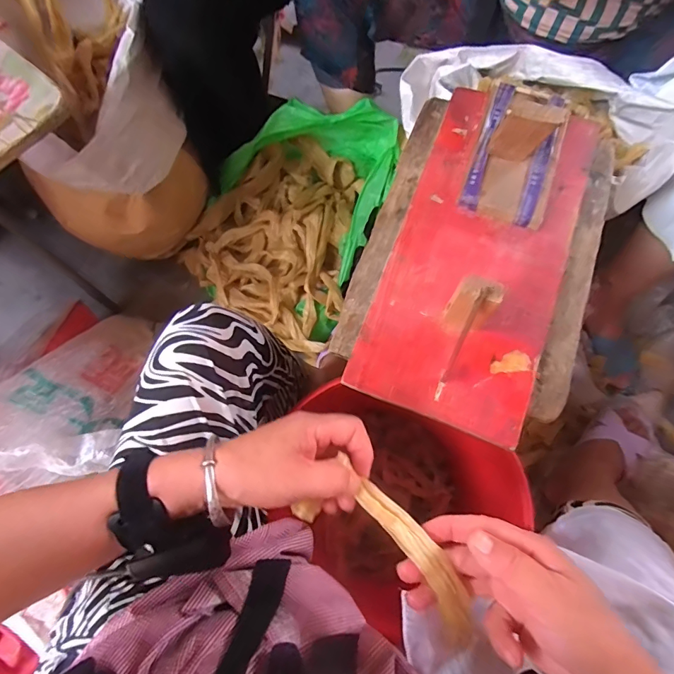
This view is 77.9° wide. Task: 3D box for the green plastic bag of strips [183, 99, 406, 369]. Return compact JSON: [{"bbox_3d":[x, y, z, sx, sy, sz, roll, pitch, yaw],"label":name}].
[{"bbox_3d":[-0.106,-0.245,0.806,0.355,0.195,0.422,28,76,9],"label":"green plastic bag of strips"}]

